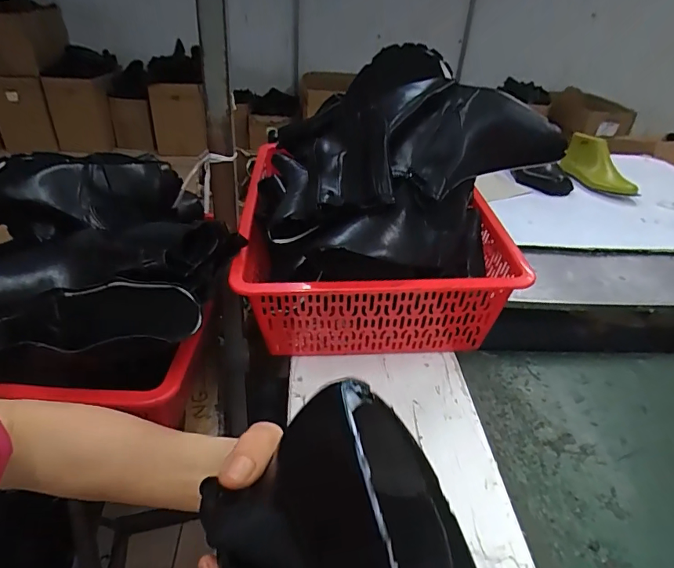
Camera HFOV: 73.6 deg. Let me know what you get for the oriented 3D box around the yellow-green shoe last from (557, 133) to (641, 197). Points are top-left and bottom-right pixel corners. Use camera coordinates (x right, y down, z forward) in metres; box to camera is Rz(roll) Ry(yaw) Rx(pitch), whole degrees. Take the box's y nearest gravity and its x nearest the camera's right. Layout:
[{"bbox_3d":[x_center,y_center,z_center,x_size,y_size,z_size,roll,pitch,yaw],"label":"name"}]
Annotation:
[{"bbox_3d":[0.680,-0.301,1.179,0.080,0.102,0.229,-8,48,-14],"label":"yellow-green shoe last"}]

